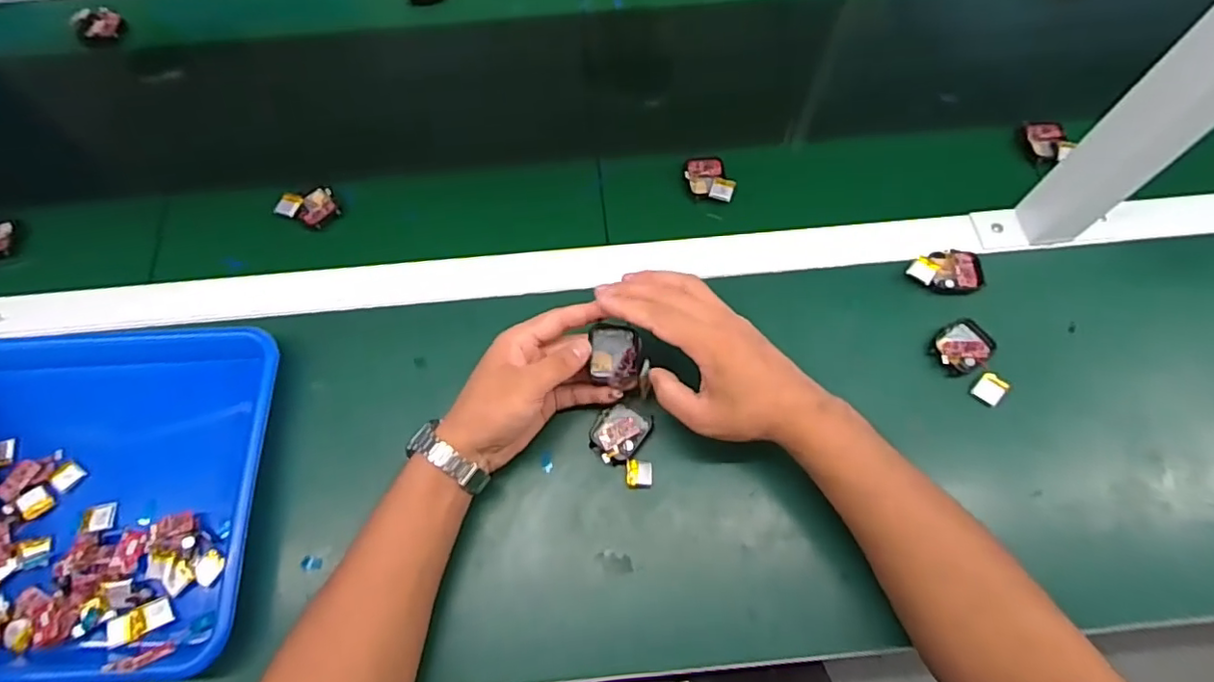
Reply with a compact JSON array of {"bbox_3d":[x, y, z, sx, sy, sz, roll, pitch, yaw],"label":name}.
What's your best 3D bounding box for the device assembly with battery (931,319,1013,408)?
[{"bbox_3d":[0.297,0.016,0.485,0.045,0.008,0.069,-30,69,-10],"label":"device assembly with battery"}]

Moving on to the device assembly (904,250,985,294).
[{"bbox_3d":[0.288,-0.059,0.517,0.058,0.011,0.036,3,67,3],"label":"device assembly"}]

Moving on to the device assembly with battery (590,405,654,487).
[{"bbox_3d":[0.012,0.080,0.466,0.047,0.016,0.060,2,67,3],"label":"device assembly with battery"}]

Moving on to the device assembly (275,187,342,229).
[{"bbox_3d":[-0.278,-0.124,0.562,0.050,0.015,0.044,-28,69,-10],"label":"device assembly"}]

